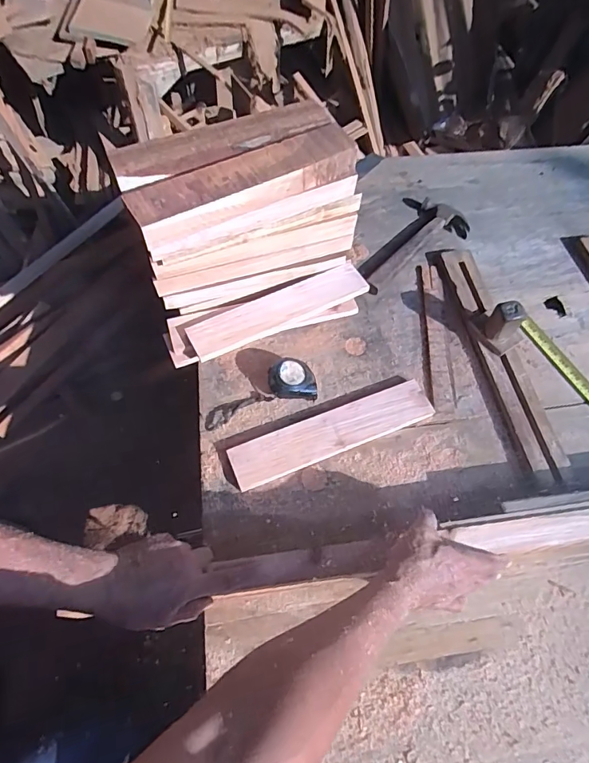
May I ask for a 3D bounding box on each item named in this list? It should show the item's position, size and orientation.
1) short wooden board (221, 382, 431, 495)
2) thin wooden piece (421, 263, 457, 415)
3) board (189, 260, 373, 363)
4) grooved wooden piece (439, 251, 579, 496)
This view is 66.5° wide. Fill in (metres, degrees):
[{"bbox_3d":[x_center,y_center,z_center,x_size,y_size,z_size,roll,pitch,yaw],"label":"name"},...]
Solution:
[{"bbox_3d":[0.055,0.072,0.632,0.291,0.015,0.061,-20,63,-13],"label":"short wooden board"},{"bbox_3d":[0.230,-0.080,0.728,0.032,0.009,0.291,4,60,0],"label":"thin wooden piece"},{"bbox_3d":[-0.026,-0.114,0.706,0.286,0.022,0.069,-25,64,-14],"label":"board"},{"bbox_3d":[0.321,-0.043,0.699,0.066,0.024,0.438,-7,61,-6],"label":"grooved wooden piece"}]

